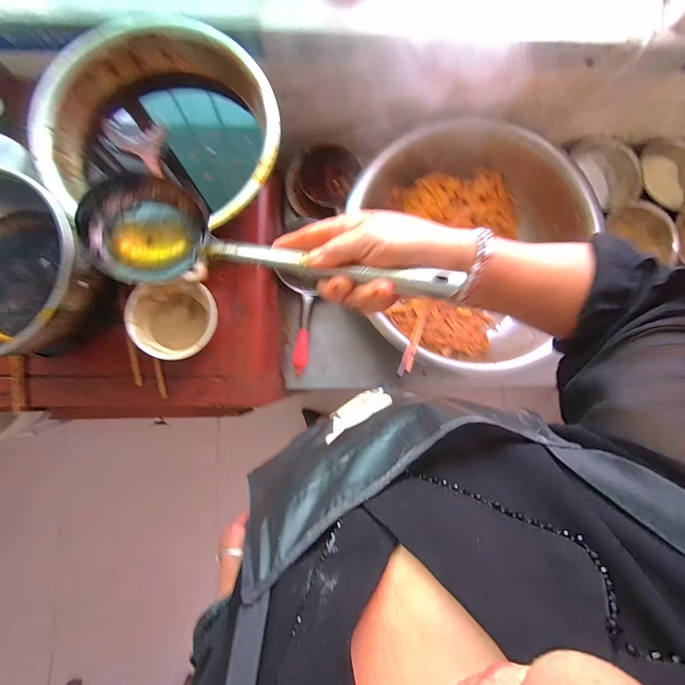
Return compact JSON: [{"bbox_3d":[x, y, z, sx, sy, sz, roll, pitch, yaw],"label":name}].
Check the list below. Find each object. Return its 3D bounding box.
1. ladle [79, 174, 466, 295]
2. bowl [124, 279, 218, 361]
[{"bbox_3d":[-0.084,-0.088,0.327,0.376,0.080,0.107,14,83,17],"label":"ladle"},{"bbox_3d":[-0.268,-0.036,0.556,0.131,0.065,0.124,0,83,-3],"label":"bowl"}]

